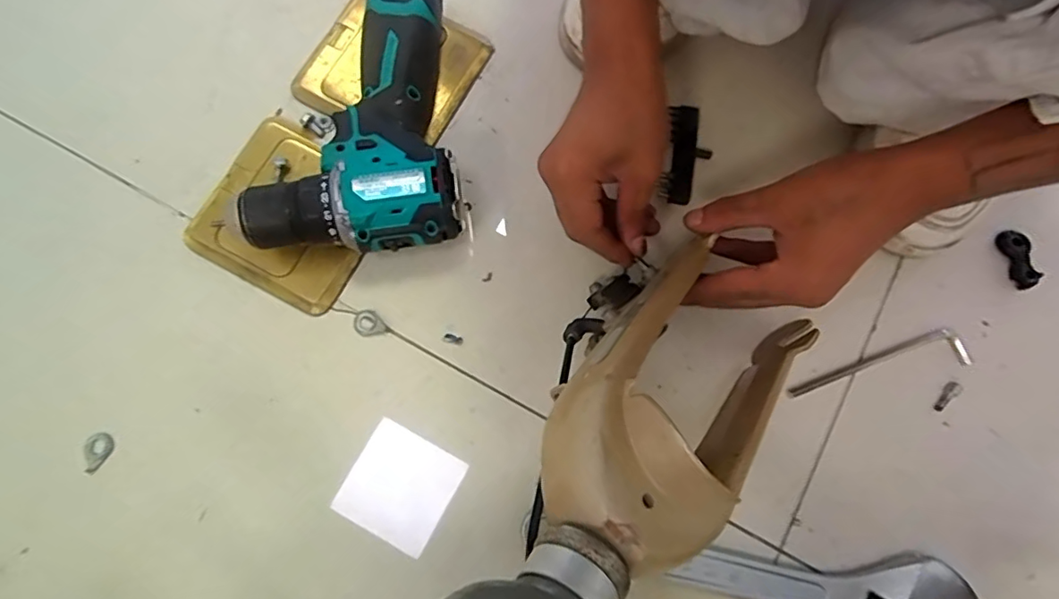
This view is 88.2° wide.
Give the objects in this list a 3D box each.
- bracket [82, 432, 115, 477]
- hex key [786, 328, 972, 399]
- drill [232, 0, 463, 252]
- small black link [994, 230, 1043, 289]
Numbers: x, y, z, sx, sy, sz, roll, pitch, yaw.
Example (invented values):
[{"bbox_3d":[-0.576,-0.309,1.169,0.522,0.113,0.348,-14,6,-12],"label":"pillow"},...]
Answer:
[{"bbox_3d":[-0.289,0.102,0.363,0.016,0.004,0.027,30,79,5],"label":"bracket"},{"bbox_3d":[0.251,0.046,0.393,0.142,0.005,0.027,-11,78,-4],"label":"hex key"},{"bbox_3d":[-0.120,-0.130,0.389,0.136,0.064,0.199,-3,78,-2],"label":"drill"},{"bbox_3d":[0.363,-0.030,0.407,0.016,0.016,0.044,-6,78,-3],"label":"small black link"}]

